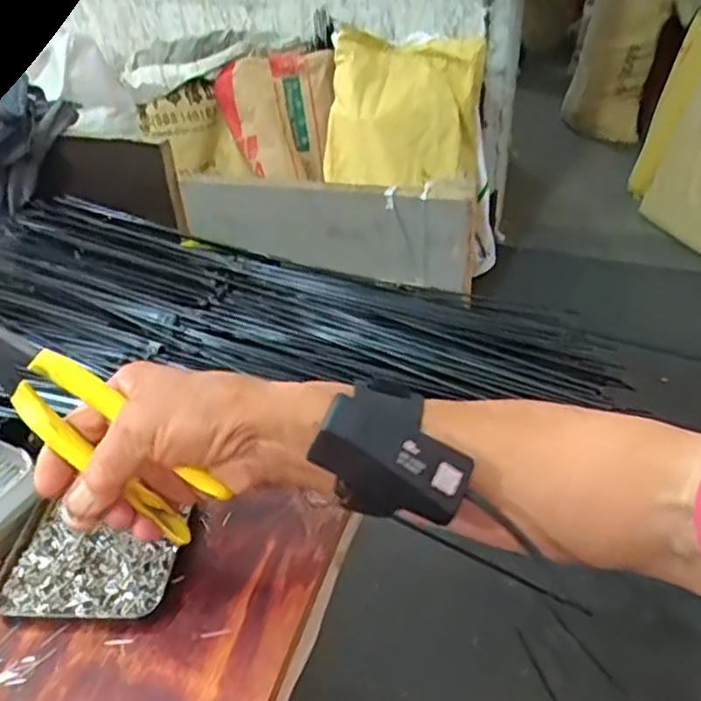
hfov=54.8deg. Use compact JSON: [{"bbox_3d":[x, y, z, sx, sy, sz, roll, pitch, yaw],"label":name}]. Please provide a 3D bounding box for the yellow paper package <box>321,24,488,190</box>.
[{"bbox_3d":[0.098,-0.505,1.440,0.324,0.305,0.114,11,21,23],"label":"yellow paper package"}]

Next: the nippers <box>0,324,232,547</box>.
[{"bbox_3d":[-0.136,0.032,0.338,0.165,0.044,0.023,44,44,-8],"label":"nippers"}]

